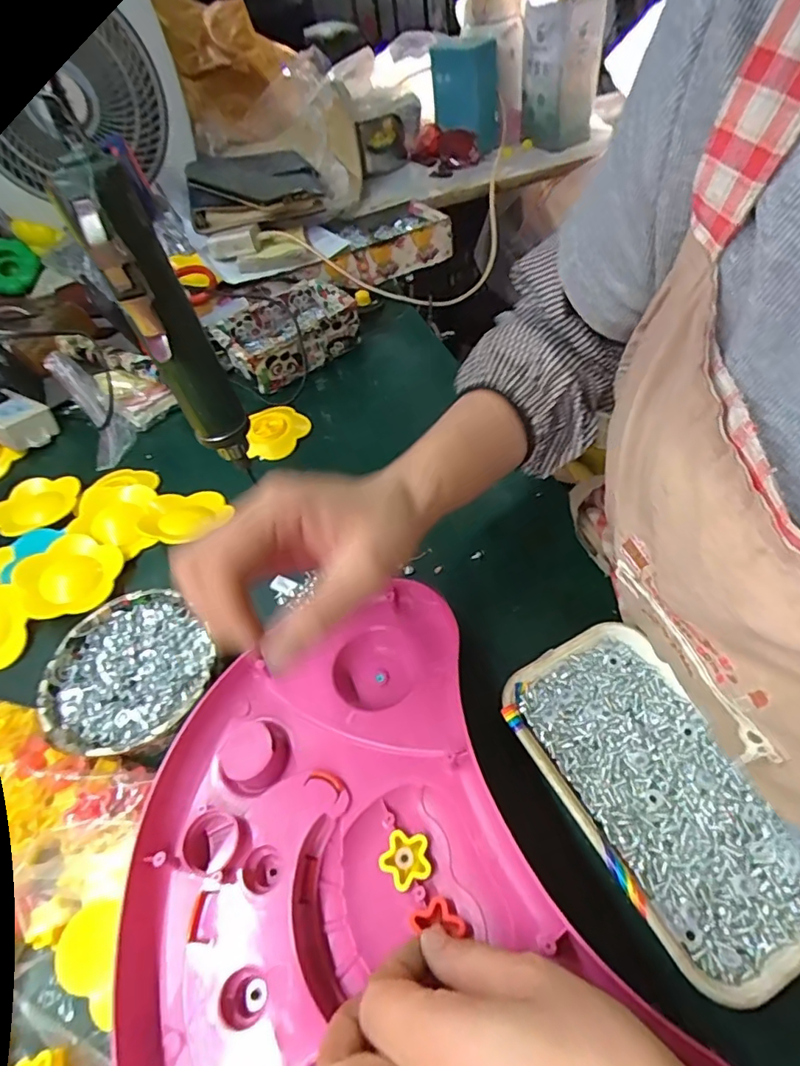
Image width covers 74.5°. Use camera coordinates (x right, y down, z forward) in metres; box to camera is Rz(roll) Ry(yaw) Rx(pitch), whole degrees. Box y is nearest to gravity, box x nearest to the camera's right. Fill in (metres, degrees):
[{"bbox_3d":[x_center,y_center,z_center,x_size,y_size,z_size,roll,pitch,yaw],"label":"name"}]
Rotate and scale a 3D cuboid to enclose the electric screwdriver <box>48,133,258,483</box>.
[{"bbox_3d":[-0.148,-0.125,0.347,0.046,0.206,0.035,-26,52,-10],"label":"electric screwdriver"}]

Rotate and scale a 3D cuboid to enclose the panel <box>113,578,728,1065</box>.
[{"bbox_3d":[-0.017,0.193,0.251,0.216,0.041,0.322,-22,52,-12],"label":"panel"}]

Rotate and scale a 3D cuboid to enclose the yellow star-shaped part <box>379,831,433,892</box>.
[{"bbox_3d":[0.003,0.171,0.279,0.026,0.008,0.025,-28,54,-16],"label":"yellow star-shaped part"}]

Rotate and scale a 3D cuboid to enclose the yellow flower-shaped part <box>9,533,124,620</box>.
[{"bbox_3d":[-0.273,0.033,0.432,0.072,0.024,0.077,-3,51,4],"label":"yellow flower-shaped part"}]

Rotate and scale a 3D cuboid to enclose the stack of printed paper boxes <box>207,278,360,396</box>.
[{"bbox_3d":[-0.130,-0.234,0.612,0.148,0.056,0.109,-37,56,-16],"label":"stack of printed paper boxes"}]

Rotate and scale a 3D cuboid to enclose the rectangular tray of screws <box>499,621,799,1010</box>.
[{"bbox_3d":[0.142,0.144,0.301,0.100,0.033,0.175,-24,53,-13],"label":"rectangular tray of screws"}]

